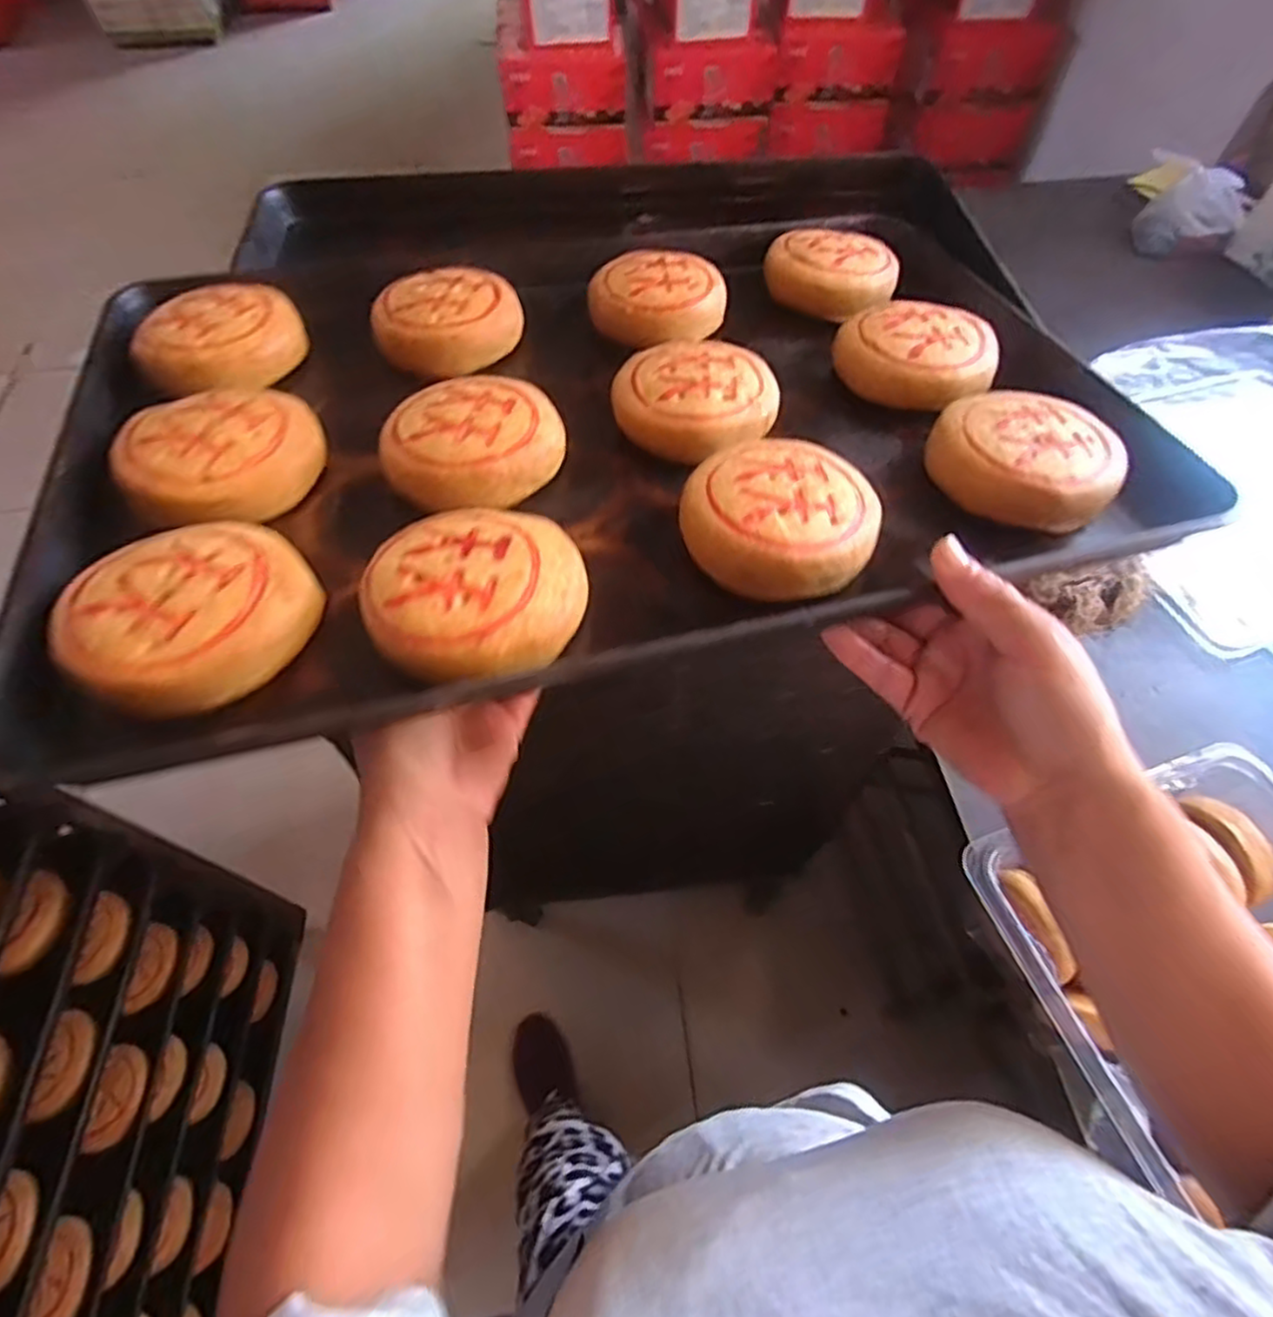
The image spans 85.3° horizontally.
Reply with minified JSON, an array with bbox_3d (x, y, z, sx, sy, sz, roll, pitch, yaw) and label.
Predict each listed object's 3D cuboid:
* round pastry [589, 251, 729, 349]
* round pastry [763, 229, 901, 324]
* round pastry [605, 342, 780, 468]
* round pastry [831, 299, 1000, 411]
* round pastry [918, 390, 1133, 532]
[{"bbox_3d":[0.015,-0.259,0.496,0.095,0.026,0.095,7,58,0],"label":"round pastry"},{"bbox_3d":[0.145,-0.289,0.519,0.098,0.024,0.094,19,59,8],"label":"round pastry"},{"bbox_3d":[0.038,-0.162,0.425,0.096,0.026,0.096,2,58,-3],"label":"round pastry"},{"bbox_3d":[0.187,-0.205,0.461,0.098,0.029,0.098,2,58,-3],"label":"round pastry"},{"bbox_3d":[0.221,-0.117,0.395,0.097,0.033,0.097,2,58,-3],"label":"round pastry"}]

